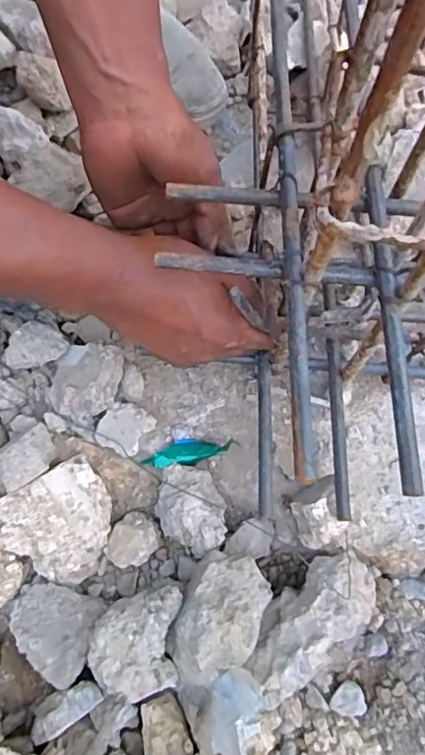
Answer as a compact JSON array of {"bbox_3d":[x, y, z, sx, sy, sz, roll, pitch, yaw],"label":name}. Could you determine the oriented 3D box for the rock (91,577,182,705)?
[{"bbox_3d":[-0.048,0.165,0.353,0.052,0.034,0.064,1,66,0],"label":"rock"}]

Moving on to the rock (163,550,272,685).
[{"bbox_3d":[0.003,0.150,0.346,0.049,0.039,0.078,23,68,10],"label":"rock"}]

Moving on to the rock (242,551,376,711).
[{"bbox_3d":[0.061,0.156,0.359,0.105,0.053,0.045,-40,74,-15],"label":"rock"}]

